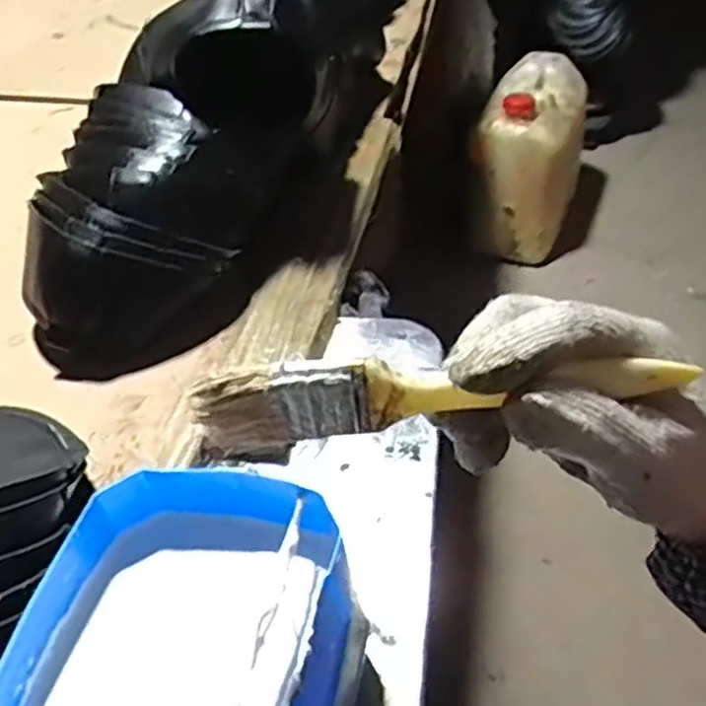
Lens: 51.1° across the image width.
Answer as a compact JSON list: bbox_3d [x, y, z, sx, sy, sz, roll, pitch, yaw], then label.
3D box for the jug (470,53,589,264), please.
[{"bbox_3d":[0.417,-0.445,1.750,0.243,0.380,0.319,9,48,14],"label":"jug"}]

